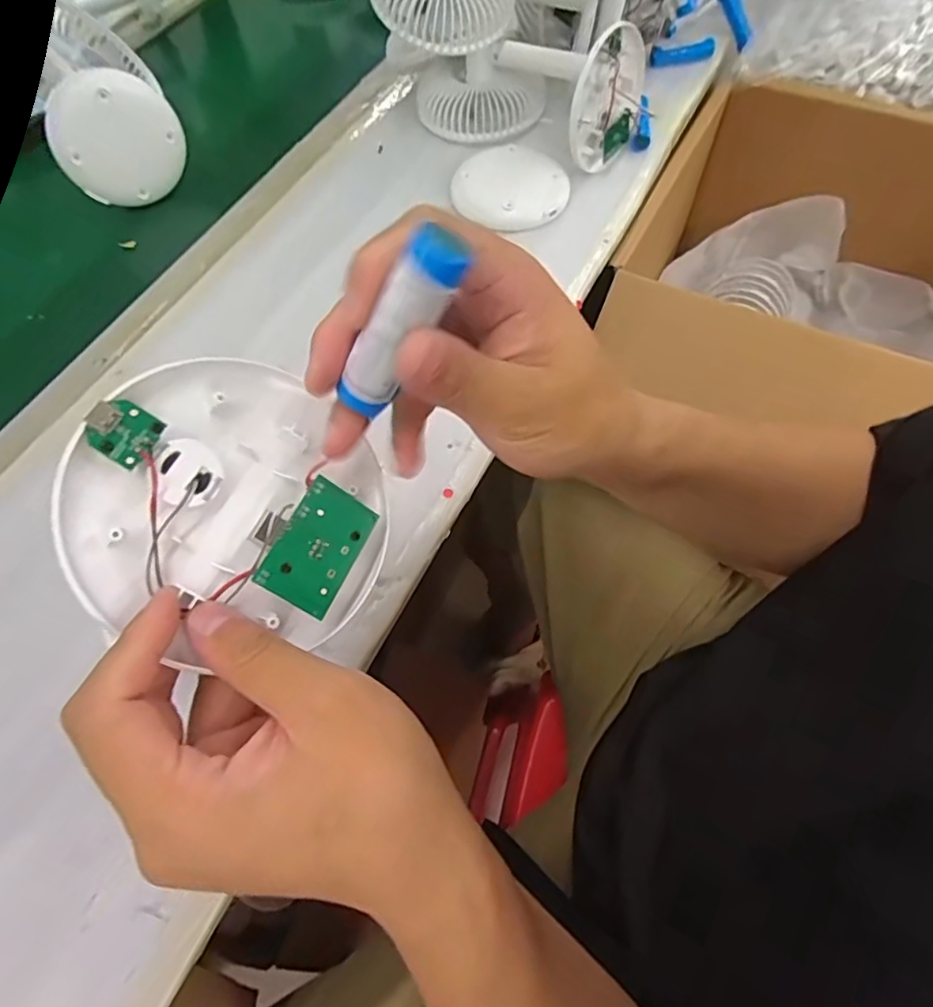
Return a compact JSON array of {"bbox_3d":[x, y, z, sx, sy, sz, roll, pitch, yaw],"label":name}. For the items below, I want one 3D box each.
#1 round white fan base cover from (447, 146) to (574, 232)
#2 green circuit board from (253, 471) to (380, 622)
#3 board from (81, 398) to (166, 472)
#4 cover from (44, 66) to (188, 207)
[{"bbox_3d":[0.042,-0.294,0.554,0.102,0.016,0.097,-1,62,1],"label":"round white fan base cover"},{"bbox_3d":[-0.053,0.015,0.218,0.029,0.004,0.045,38,64,-23],"label":"green circuit board"},{"bbox_3d":[-0.111,-0.024,0.193,0.021,0.004,0.019,42,61,-24],"label":"board"},{"bbox_3d":[-0.316,-0.331,0.544,0.106,0.101,0.024,-25,64,-12],"label":"cover"}]

